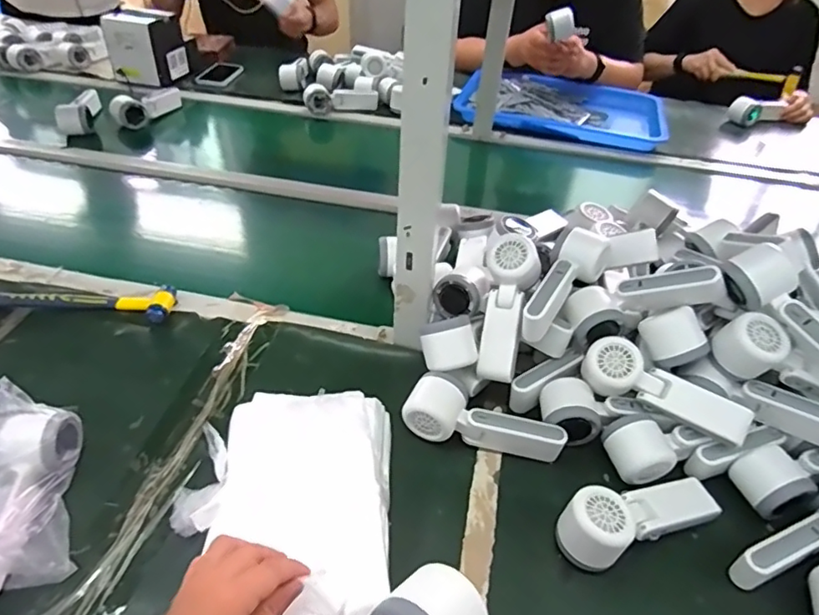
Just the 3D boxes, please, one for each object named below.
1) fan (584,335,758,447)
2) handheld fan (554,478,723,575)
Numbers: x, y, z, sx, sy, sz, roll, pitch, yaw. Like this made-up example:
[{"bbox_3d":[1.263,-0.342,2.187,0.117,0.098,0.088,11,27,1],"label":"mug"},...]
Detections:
[{"bbox_3d":[0.265,0.083,0.571,0.168,0.047,0.060,21,71,24],"label":"fan"},{"bbox_3d":[0.216,0.194,0.517,0.165,0.058,0.054,-13,44,-19],"label":"handheld fan"}]

